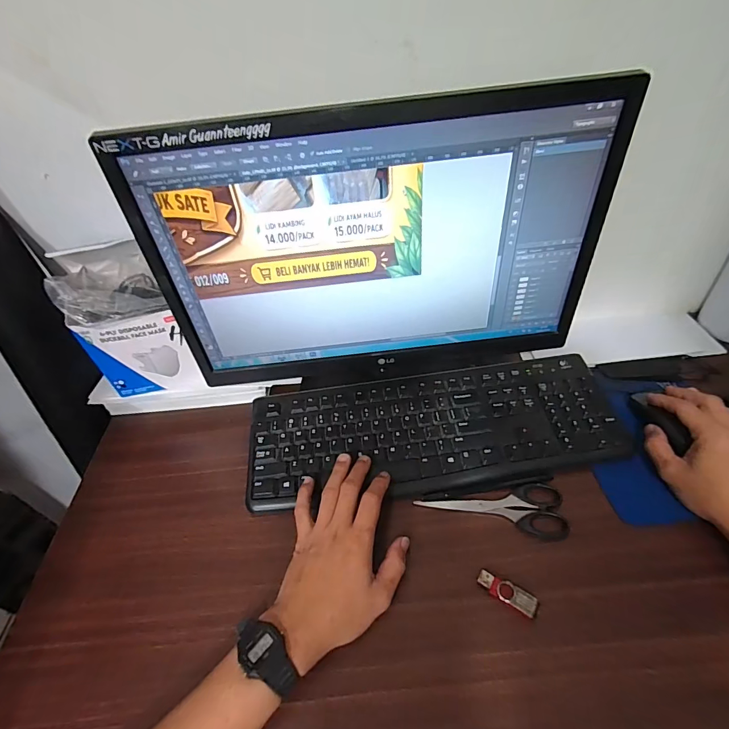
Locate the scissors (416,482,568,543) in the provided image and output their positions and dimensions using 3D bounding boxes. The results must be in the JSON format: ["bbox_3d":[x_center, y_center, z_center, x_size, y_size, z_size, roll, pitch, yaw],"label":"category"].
[{"bbox_3d":[0.134,0.152,0.414,0.151,0.004,0.056,0,45,5],"label":"scissors"}]

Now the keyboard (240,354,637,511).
[{"bbox_3d":[0.081,0.078,0.478,0.438,0.027,0.151,-7,45,0],"label":"keyboard"}]

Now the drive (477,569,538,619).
[{"bbox_3d":[0.131,0.209,0.357,0.052,0.007,0.017,25,52,26],"label":"drive"}]

